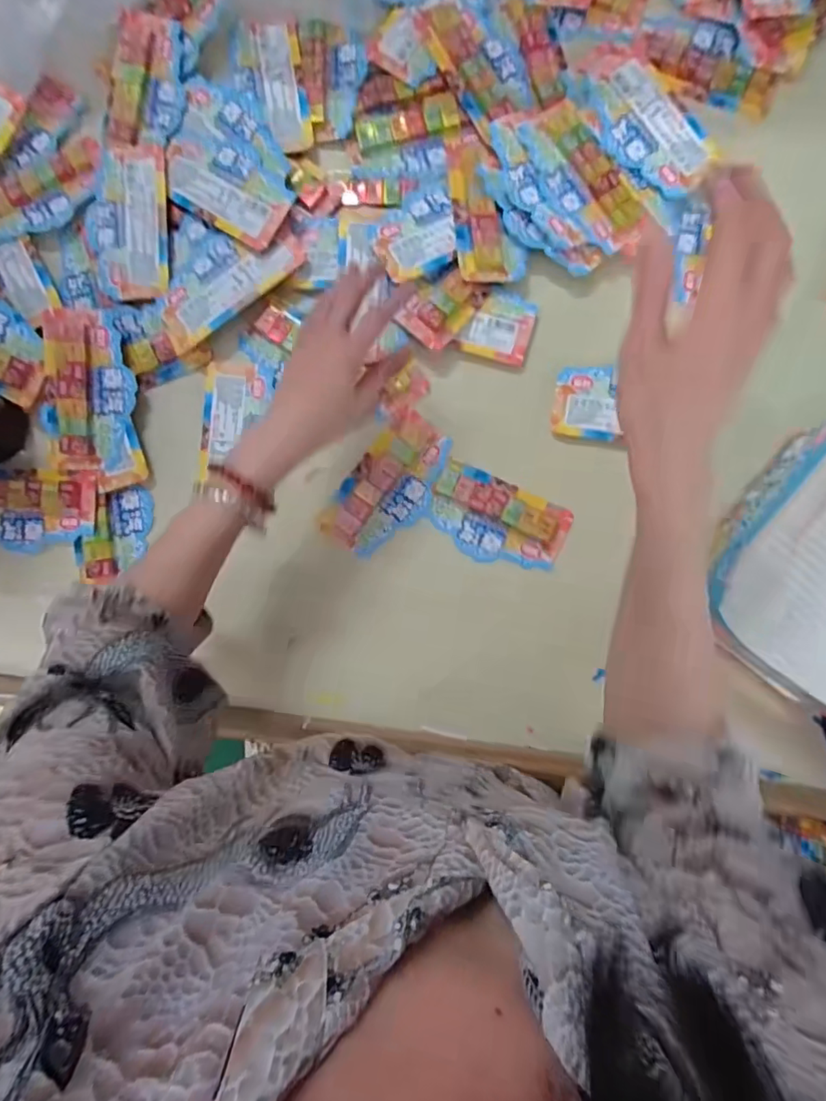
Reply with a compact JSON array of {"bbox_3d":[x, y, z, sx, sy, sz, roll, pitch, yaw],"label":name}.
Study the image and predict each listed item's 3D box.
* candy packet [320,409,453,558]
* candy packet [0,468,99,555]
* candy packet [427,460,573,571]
[{"bbox_3d":[-0.021,-0.060,0.496,0.076,0.010,0.141,37,92,1],"label":"candy packet"},{"bbox_3d":[-0.375,-0.039,0.490,0.145,0.020,0.079,4,91,2],"label":"candy packet"},{"bbox_3d":[0.080,-0.028,0.494,0.133,0.011,0.077,26,92,1],"label":"candy packet"}]

